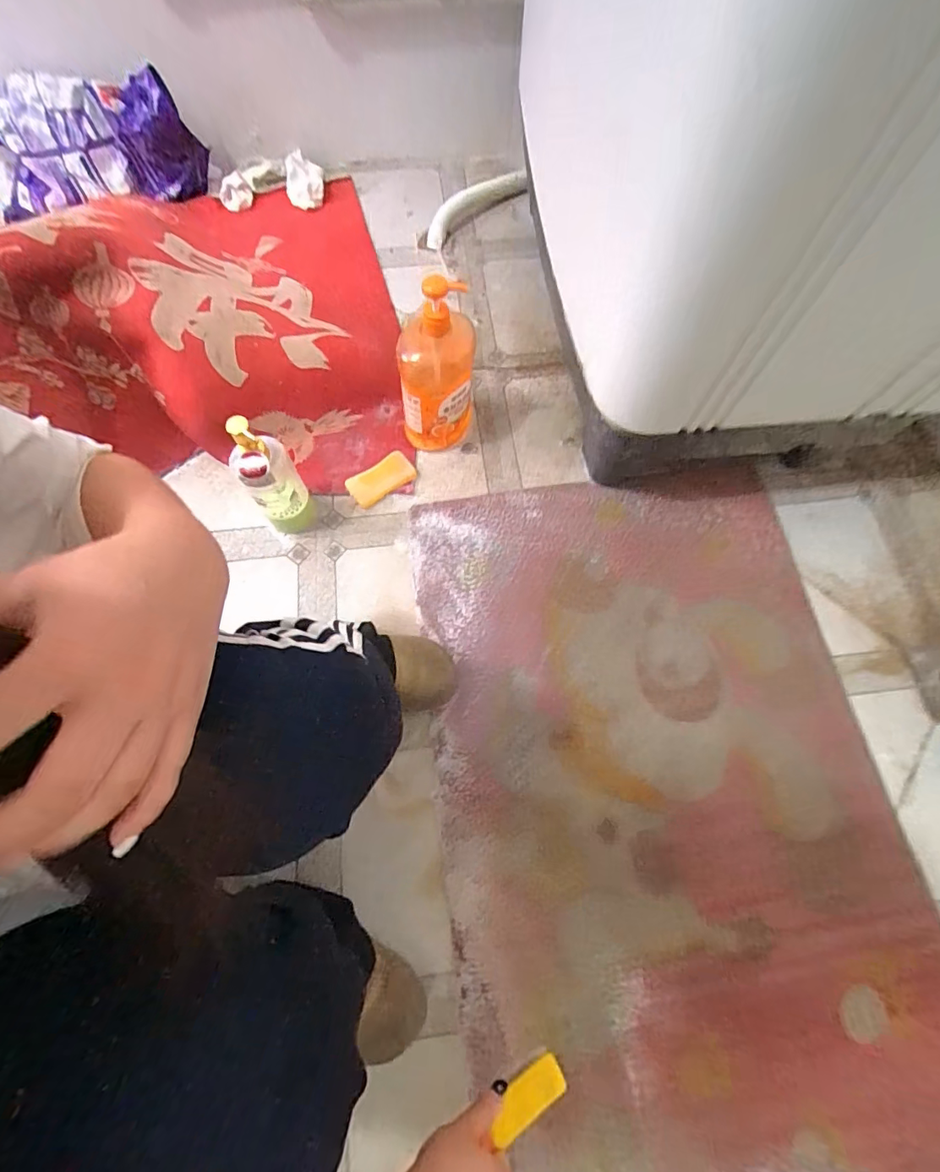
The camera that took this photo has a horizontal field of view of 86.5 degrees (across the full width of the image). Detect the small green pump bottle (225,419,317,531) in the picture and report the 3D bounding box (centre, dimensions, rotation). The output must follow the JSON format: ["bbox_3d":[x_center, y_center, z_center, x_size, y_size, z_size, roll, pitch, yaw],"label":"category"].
[{"bbox_3d":[-0.267,-0.141,0.680,0.068,0.211,0.052,-29,72,-11],"label":"small green pump bottle"}]

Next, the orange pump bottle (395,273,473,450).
[{"bbox_3d":[-0.048,-0.306,0.720,0.102,0.259,0.095,4,69,1],"label":"orange pump bottle"}]

